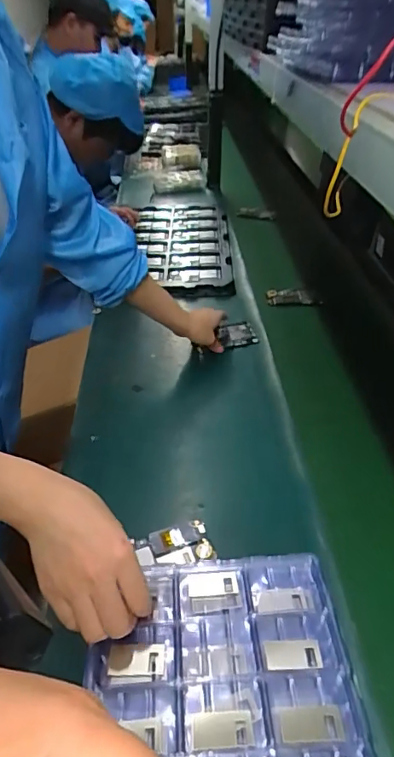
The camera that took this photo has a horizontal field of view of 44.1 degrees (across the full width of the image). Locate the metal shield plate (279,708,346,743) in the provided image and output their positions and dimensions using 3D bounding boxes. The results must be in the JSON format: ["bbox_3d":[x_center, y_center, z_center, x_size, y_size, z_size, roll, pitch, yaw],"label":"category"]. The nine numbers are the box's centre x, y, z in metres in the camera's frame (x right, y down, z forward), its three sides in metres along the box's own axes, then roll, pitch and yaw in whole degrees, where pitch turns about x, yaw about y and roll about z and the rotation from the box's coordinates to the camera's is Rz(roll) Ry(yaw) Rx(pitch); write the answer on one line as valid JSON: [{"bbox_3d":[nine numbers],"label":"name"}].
[{"bbox_3d":[0.082,0.248,0.349,0.045,0.004,0.020,3,48,-5],"label":"metal shield plate"}]

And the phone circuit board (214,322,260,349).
[{"bbox_3d":[0.082,-0.088,0.972,0.068,0.008,0.064,-10,59,-2],"label":"phone circuit board"}]

